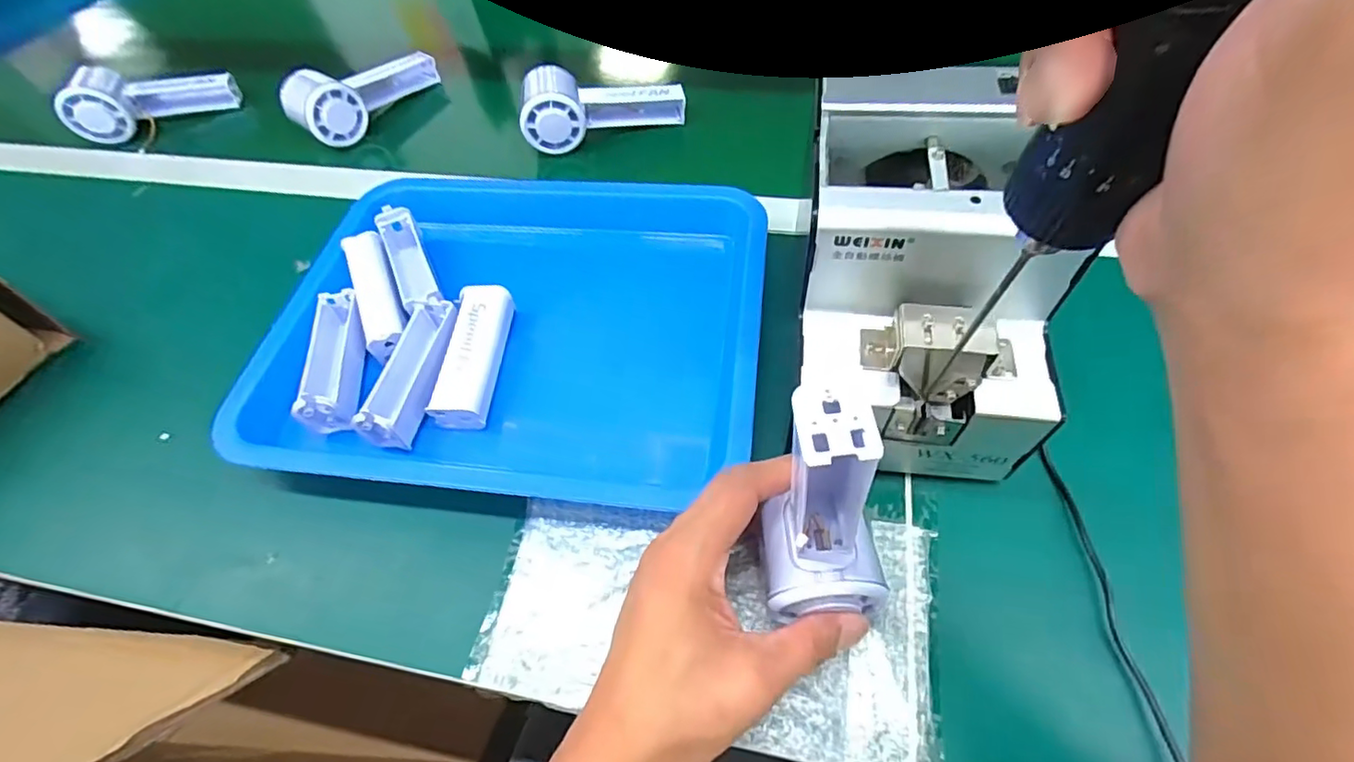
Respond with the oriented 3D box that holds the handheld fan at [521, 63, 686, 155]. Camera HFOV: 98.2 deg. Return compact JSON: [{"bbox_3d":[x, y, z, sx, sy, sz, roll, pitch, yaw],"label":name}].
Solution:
[{"bbox_3d":[-0.074,-0.265,0.567,0.152,0.048,0.069,-12,55,-18],"label":"handheld fan"}]

